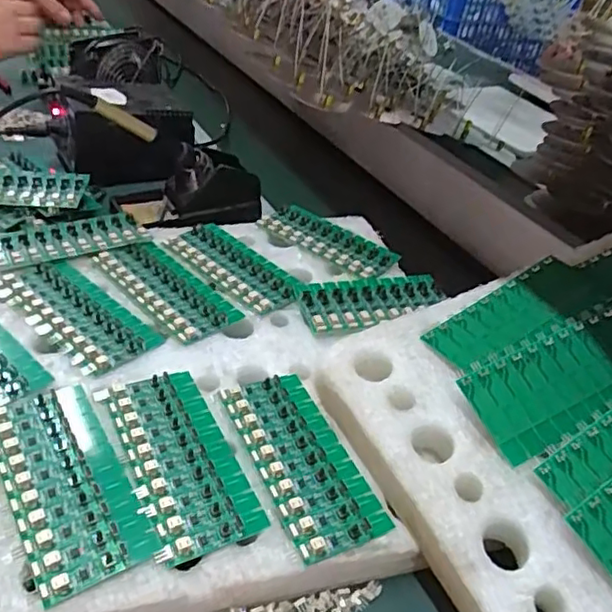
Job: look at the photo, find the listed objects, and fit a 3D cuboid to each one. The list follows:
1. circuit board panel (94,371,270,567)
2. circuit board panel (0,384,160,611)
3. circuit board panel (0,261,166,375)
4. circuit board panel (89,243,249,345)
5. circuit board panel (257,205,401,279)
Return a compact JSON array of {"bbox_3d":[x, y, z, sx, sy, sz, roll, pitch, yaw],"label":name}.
[{"bbox_3d":[-0.081,0.093,0.389,0.064,0.005,0.137,-11,42,-30],"label":"circuit board panel"},{"bbox_3d":[-0.142,0.098,0.358,0.061,0.009,0.138,-16,44,-30],"label":"circuit board panel"},{"bbox_3d":[-0.181,0.004,0.481,0.137,0.007,0.065,34,39,26],"label":"circuit board panel"},{"bbox_3d":[-0.118,-0.019,0.523,0.059,0.010,0.134,-26,50,-38],"label":"circuit board panel"},{"bbox_3d":[0.023,-0.066,0.610,0.134,0.005,0.058,30,42,25],"label":"circuit board panel"}]

